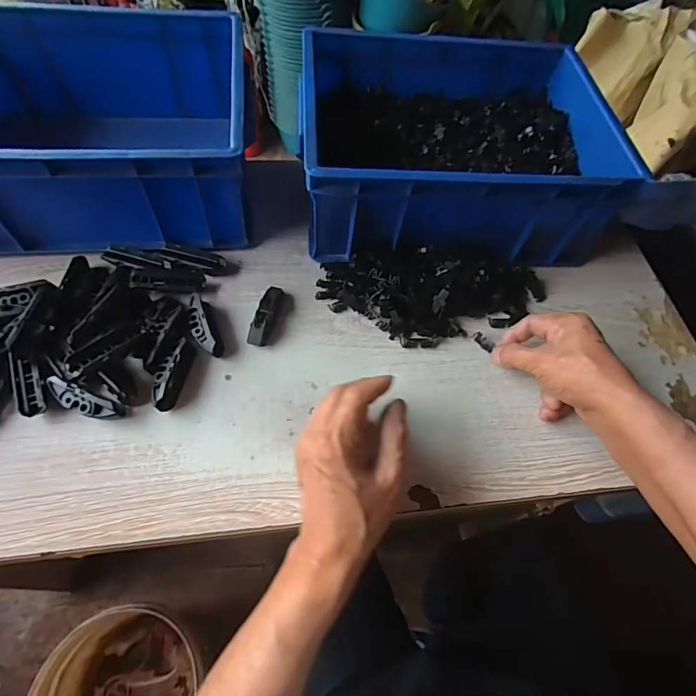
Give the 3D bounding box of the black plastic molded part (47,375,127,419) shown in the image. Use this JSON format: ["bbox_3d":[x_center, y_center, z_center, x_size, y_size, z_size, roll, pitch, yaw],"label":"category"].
[{"bbox_3d":[-0.230,0.047,0.373,0.066,0.022,0.018,20,60,5],"label":"black plastic molded part"}]

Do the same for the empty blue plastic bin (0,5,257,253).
[{"bbox_3d":[-0.284,-0.238,0.479,0.338,0.159,0.261,-5,61,-8],"label":"empty blue plastic bin"}]

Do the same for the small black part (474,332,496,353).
[{"bbox_3d":[0.142,-0.007,0.446,0.010,0.008,0.024,-34,74,-27],"label":"small black part"}]

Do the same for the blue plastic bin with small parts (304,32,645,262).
[{"bbox_3d":[0.121,-0.235,0.513,0.336,0.129,0.270,2,60,-4],"label":"blue plastic bin with small parts"}]

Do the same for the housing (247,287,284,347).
[{"bbox_3d":[-0.083,-0.036,0.440,0.017,0.019,0.071,14,60,2],"label":"housing"}]

